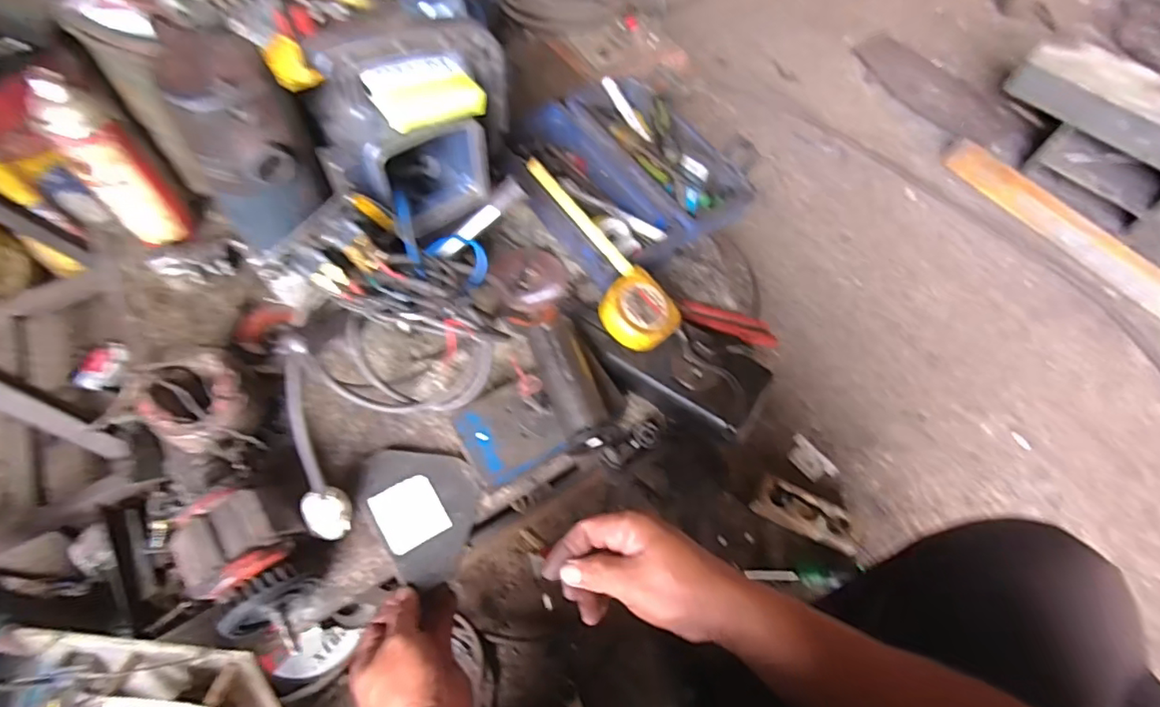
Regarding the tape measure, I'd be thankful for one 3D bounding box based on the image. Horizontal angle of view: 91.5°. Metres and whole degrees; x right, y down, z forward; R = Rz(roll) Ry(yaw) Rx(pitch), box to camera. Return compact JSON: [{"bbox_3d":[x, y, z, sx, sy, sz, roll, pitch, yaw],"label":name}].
[{"bbox_3d":[0.028,-0.117,0.615,0.079,0.040,0.241,-24,88,-18],"label":"tape measure"}]

